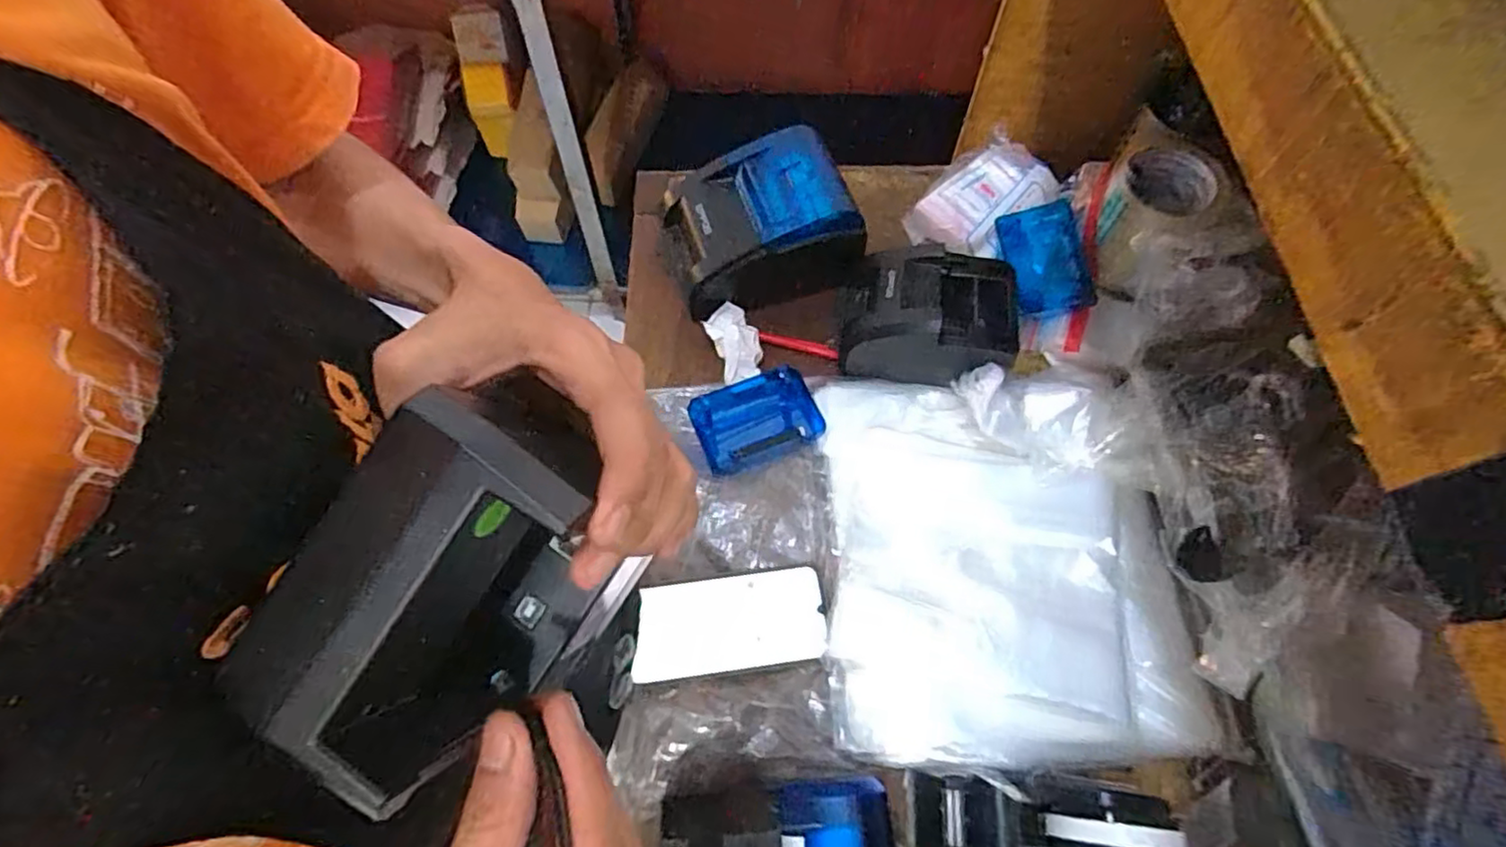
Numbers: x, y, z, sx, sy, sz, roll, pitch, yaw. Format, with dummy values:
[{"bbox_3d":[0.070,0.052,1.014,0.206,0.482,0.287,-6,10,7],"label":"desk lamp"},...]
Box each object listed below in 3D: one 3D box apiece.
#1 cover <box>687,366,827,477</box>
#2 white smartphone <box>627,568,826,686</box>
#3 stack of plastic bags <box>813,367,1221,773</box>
[{"bbox_3d":[0.004,-0.005,0.613,0.110,0.023,0.078,-21,65,-10],"label":"cover"},{"bbox_3d":[-0.018,0.162,0.540,0.150,0.008,0.075,-5,64,-6],"label":"white smartphone"},{"bbox_3d":[0.207,0.103,0.545,0.289,0.036,0.317,0,63,0],"label":"stack of plastic bags"}]

